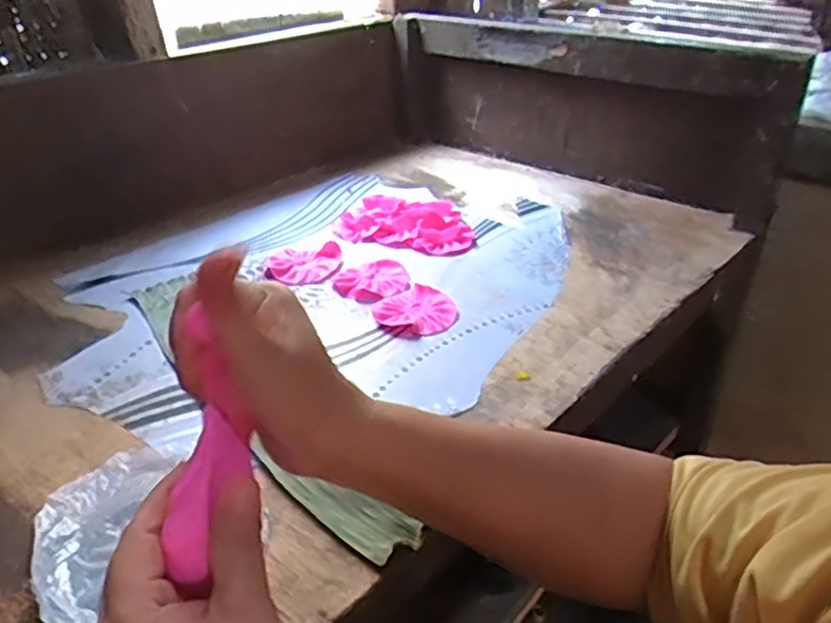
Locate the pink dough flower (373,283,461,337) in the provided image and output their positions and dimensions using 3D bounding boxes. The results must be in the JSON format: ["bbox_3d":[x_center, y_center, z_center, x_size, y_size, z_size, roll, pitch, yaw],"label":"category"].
[{"bbox_3d":[0.002,-0.003,0.608,0.070,0.006,0.072,17,37,26],"label":"pink dough flower"}]

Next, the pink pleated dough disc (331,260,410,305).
[{"bbox_3d":[-0.042,-0.030,0.652,0.072,0.004,0.064,-10,33,-13],"label":"pink pleated dough disc"}]

